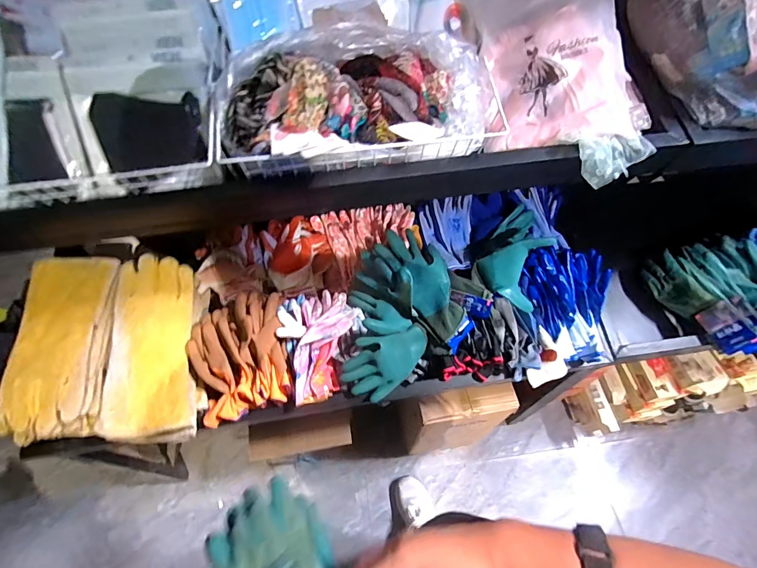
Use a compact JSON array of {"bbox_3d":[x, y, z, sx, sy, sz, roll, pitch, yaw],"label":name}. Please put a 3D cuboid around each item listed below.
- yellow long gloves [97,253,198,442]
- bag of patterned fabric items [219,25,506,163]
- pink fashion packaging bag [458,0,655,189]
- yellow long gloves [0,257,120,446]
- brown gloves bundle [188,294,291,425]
[{"bbox_3d":[-0.439,0.123,0.727,0.157,0.050,0.348,-4,80,-1],"label":"yellow long gloves"},{"bbox_3d":[-0.028,-0.263,0.531,0.385,0.099,0.191,-13,59,-7],"label":"bag of patterned fabric items"},{"bbox_3d":[0.269,-0.321,0.556,0.226,0.065,0.353,-19,87,9],"label":"pink fashion packaging bag"},{"bbox_3d":[-0.578,0.115,0.710,0.153,0.090,0.330,-5,64,-2],"label":"yellow long gloves"},{"bbox_3d":[-0.273,0.137,0.750,0.189,0.066,0.228,-17,65,-8],"label":"brown gloves bundle"}]

